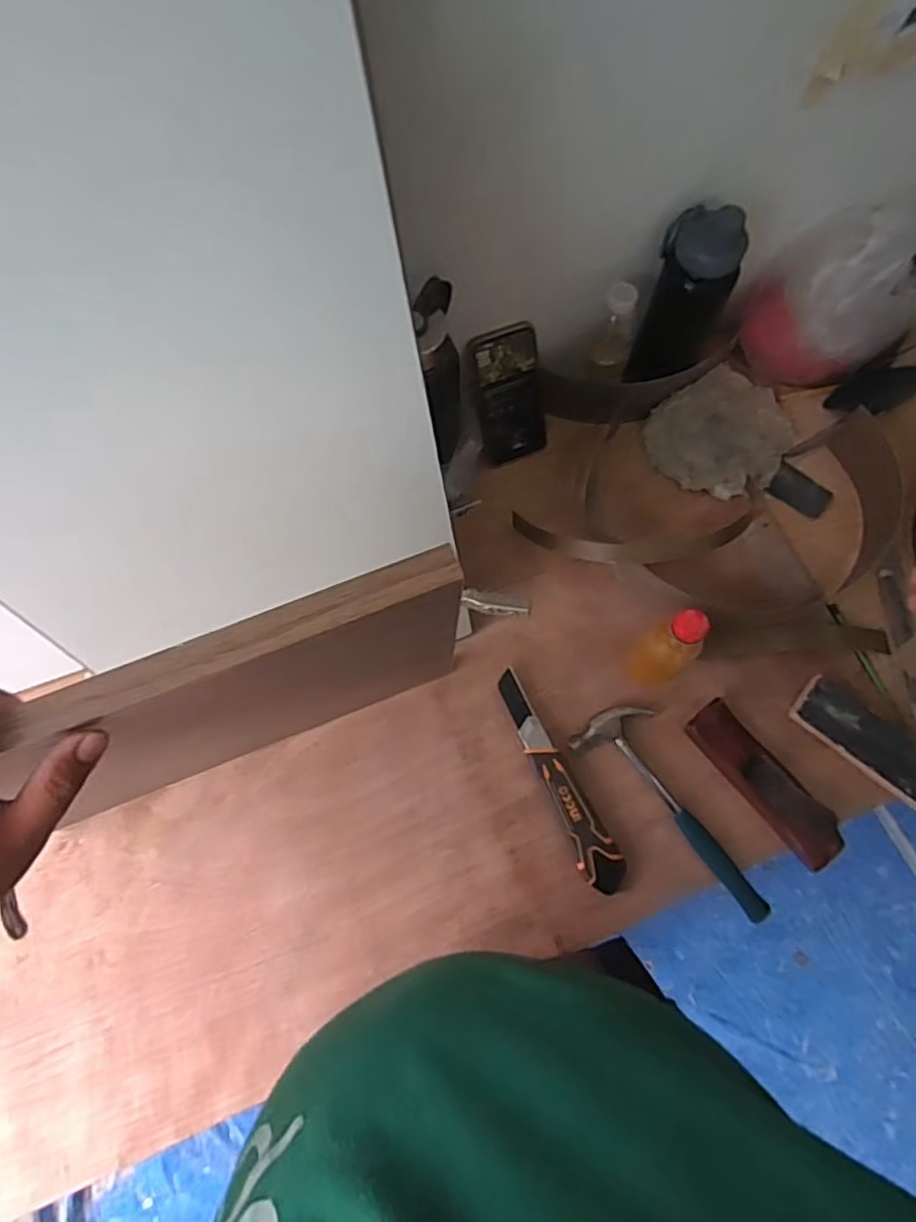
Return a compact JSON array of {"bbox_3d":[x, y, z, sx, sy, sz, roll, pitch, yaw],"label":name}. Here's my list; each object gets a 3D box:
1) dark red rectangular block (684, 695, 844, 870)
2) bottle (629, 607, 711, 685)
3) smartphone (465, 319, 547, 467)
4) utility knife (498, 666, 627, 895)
[{"bbox_3d":[0.335,0.186,0.710,0.054,0.043,0.195,-38,76,-10],"label":"dark red rectangular block"},{"bbox_3d":[0.216,0.046,0.678,0.040,0.173,0.043,0,73,1],"label":"bottle"},{"bbox_3d":[0.062,-0.261,0.799,0.086,0.160,0.015,-23,42,-5],"label":"smartphone"},{"bbox_3d":[0.106,0.186,0.722,0.044,0.015,0.254,-28,75,-7],"label":"utility knife"}]

